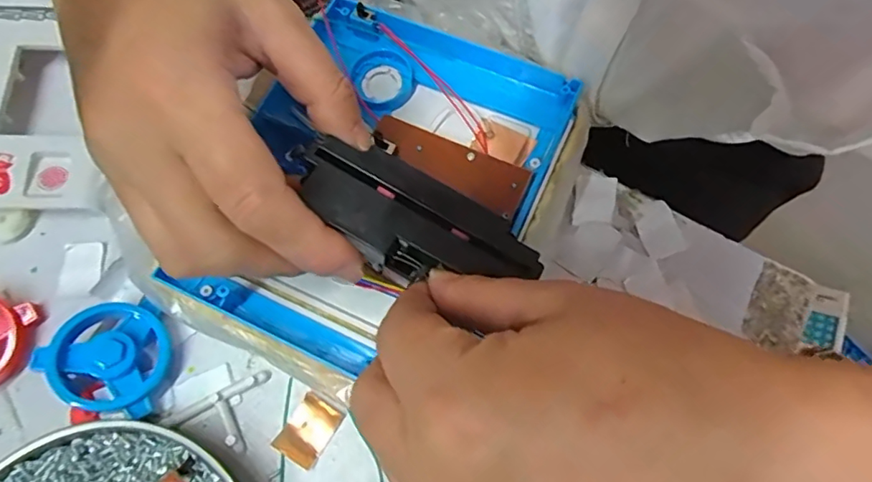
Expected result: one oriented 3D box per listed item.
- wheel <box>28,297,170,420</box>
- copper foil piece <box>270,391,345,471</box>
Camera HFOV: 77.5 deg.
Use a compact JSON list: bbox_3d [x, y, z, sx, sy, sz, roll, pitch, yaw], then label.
[{"bbox_3d":[-0.145,0.055,0.246,0.051,0.016,0.051,6,66,-14],"label":"wheel"},{"bbox_3d":[-0.058,0.085,0.244,0.021,0.004,0.028,32,73,12],"label":"copper foil piece"}]

